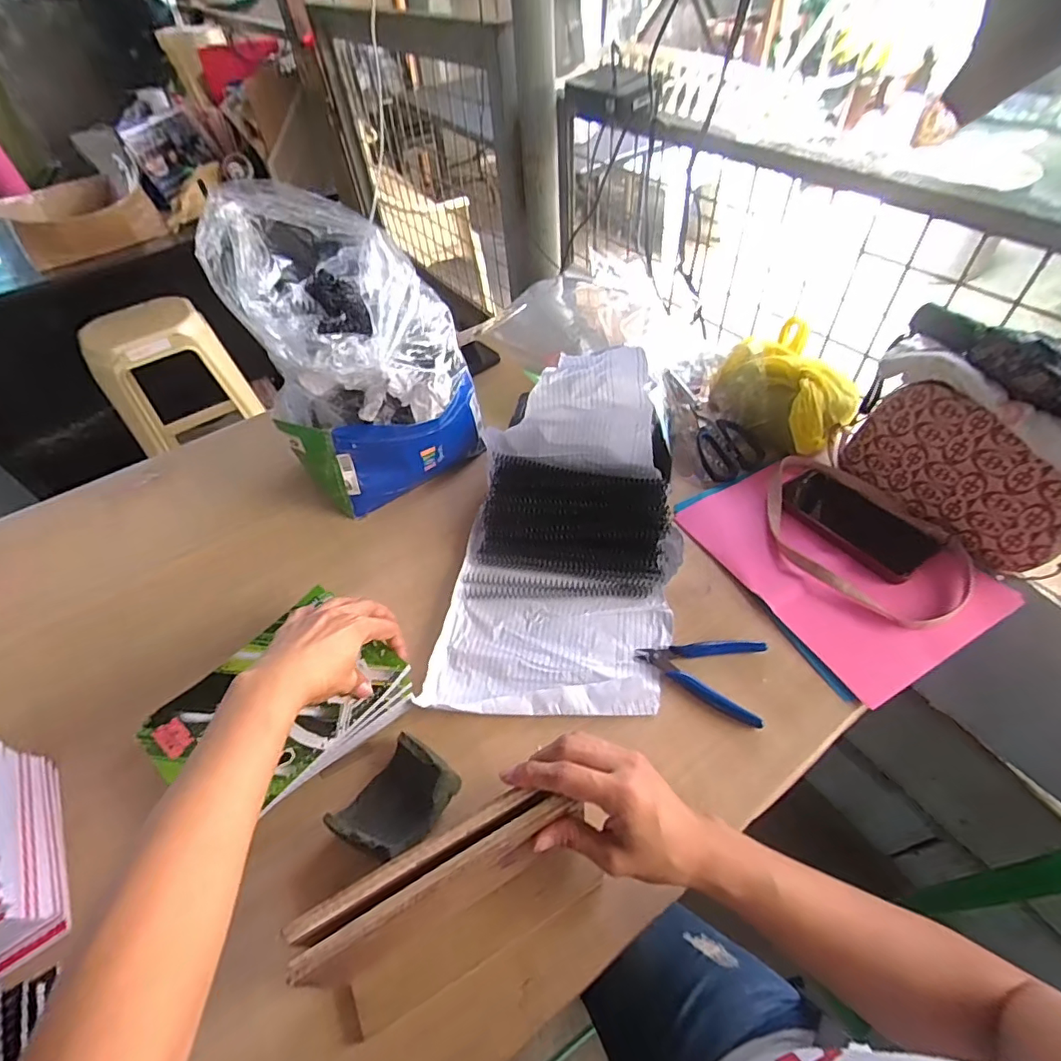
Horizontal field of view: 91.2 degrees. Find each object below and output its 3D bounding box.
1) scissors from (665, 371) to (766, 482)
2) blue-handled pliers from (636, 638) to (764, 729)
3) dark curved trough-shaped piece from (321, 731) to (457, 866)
[{"bbox_3d":[0.243,-0.150,0.716,0.083,0.010,0.175,-27,74,-16],"label":"scissors"},{"bbox_3d":[0.180,0.131,0.525,0.125,0.010,0.083,26,57,25],"label":"blue-handled pliers"},{"bbox_3d":[-0.114,0.230,0.442,0.075,0.029,0.090,26,57,25],"label":"dark curved trough-shaped piece"}]

